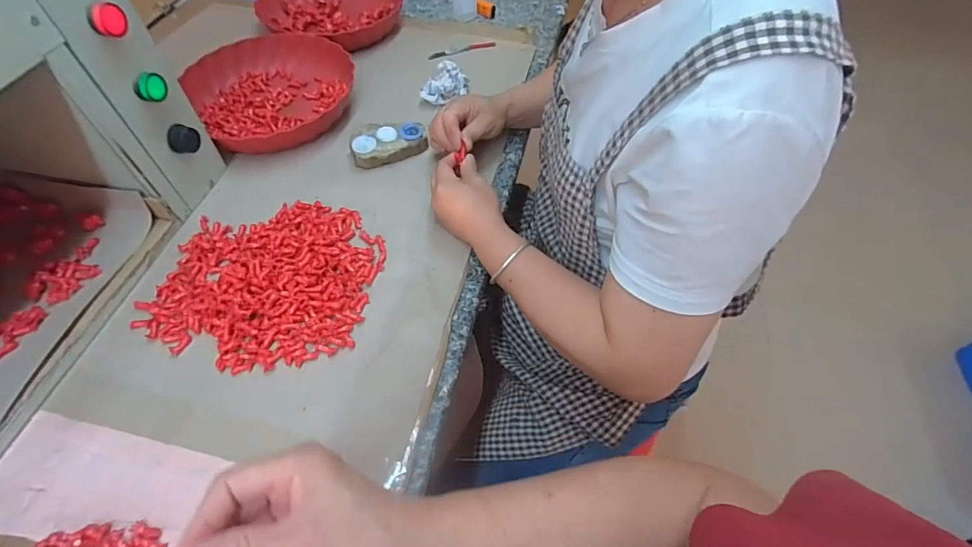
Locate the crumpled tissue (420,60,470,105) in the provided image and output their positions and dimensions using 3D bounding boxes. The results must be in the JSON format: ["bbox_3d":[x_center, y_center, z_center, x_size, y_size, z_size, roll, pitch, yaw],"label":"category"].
[{"bbox_3d":[-0.058,-0.279,0.673,0.047,0.042,0.068,38,62,23],"label":"crumpled tissue"}]

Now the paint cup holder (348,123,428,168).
[{"bbox_3d":[-0.131,-0.177,0.611,0.099,0.027,0.059,-16,56,-12],"label":"paint cup holder"}]

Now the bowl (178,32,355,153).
[{"bbox_3d":[-0.309,-0.271,0.663,0.217,0.048,0.229,-30,60,-20],"label":"bowl"}]

